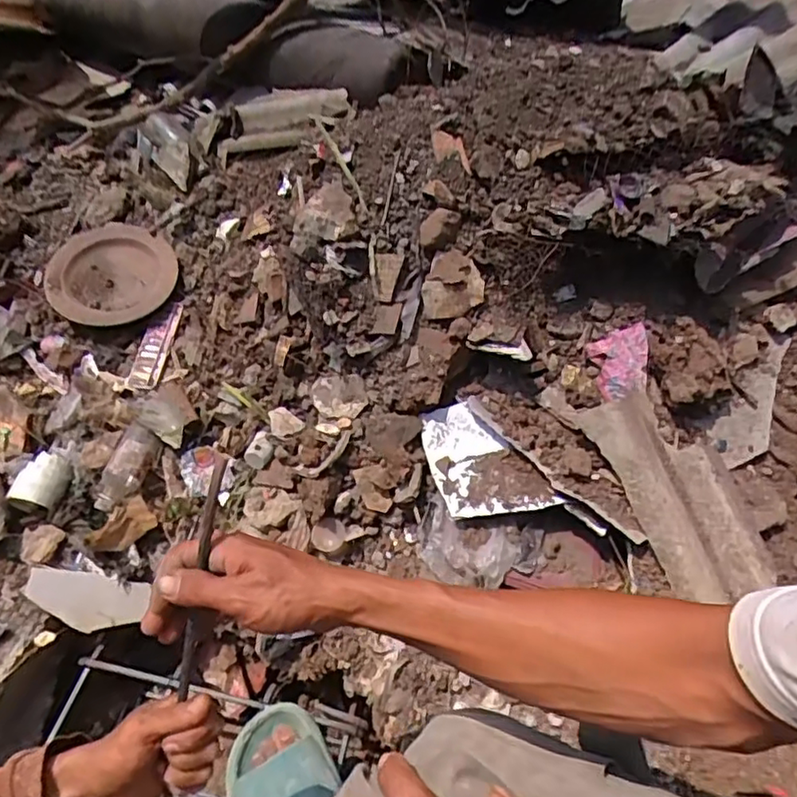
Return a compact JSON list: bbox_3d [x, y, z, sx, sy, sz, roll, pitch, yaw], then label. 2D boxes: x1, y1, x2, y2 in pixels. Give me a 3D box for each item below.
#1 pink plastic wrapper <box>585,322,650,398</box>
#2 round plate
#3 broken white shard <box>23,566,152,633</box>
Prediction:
[{"bbox_3d":[0.279,-0.046,0.761,0.075,0.015,0.080,-17,76,1],"label":"pink plastic wrapper"},{"bbox_3d":[-0.451,-0.199,0.962,0.189,0.027,0.180,1,69,-3],"label":"round plate"},{"bbox_3d":[-0.417,0.269,0.822,0.156,0.013,0.076,12,95,-3],"label":"broken white shard"}]

